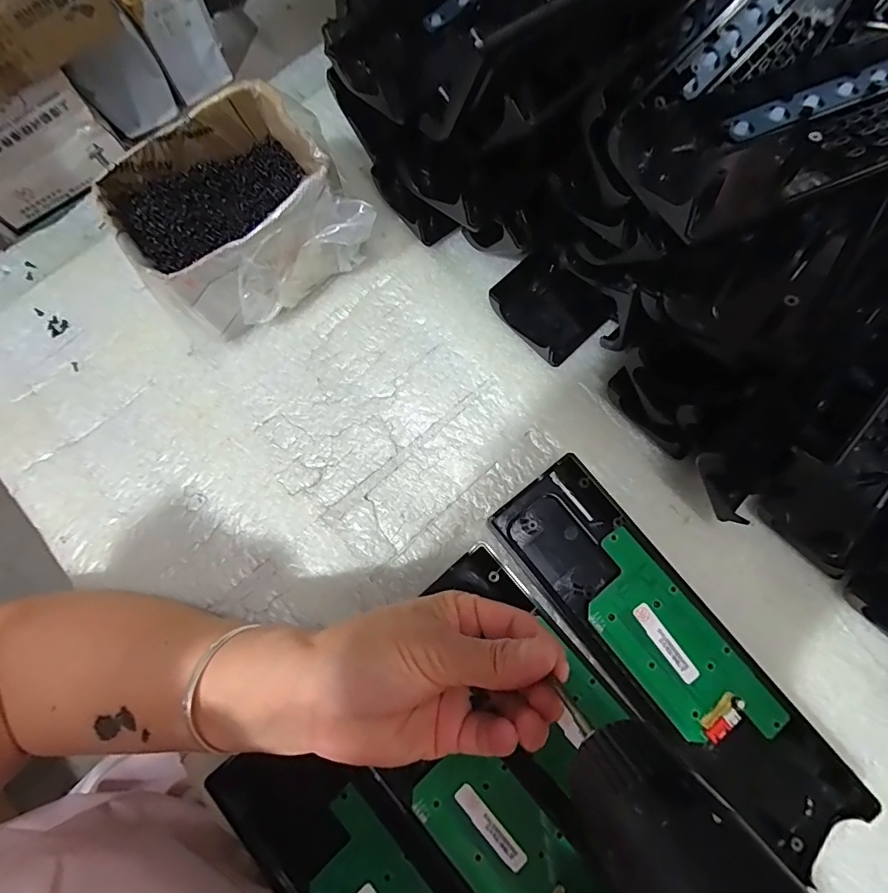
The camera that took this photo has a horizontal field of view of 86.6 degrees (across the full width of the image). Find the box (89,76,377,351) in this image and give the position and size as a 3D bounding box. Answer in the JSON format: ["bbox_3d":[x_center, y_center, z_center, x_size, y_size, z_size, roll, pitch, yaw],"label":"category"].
[{"bbox_3d":[-0.127,-0.147,0.309,0.128,0.078,0.103,-30,79,-6],"label":"box"}]

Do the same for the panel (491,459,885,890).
[{"bbox_3d":[0.129,0.122,0.277,0.073,0.019,0.247,-37,79,-7],"label":"panel"}]

